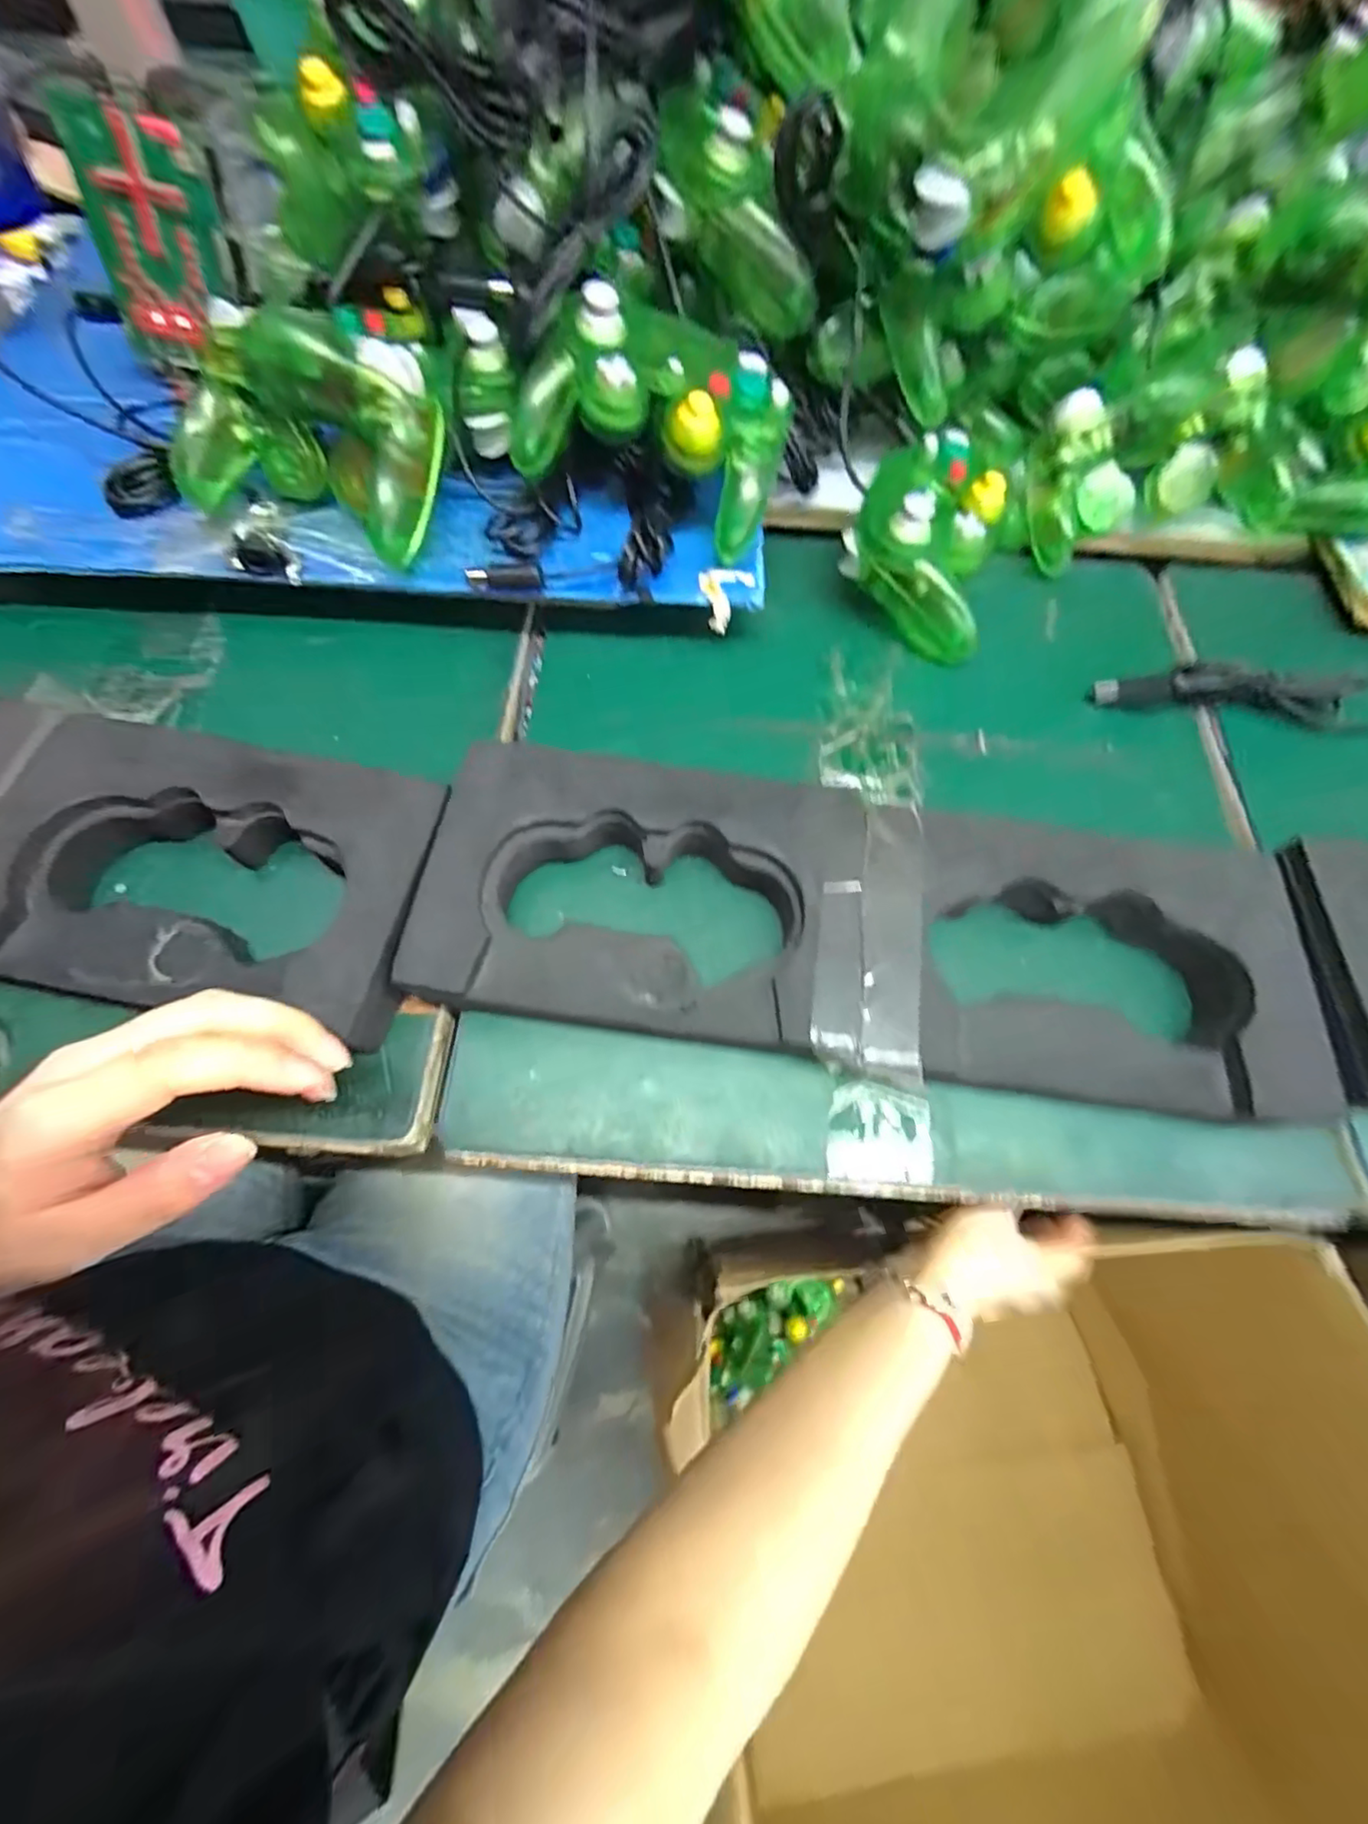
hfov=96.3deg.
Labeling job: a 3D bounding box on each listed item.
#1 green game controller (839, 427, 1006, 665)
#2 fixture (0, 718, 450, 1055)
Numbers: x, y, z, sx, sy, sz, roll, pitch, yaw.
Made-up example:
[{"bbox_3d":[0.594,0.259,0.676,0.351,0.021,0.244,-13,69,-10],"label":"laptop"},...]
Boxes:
[{"bbox_3d":[0.138,-0.223,0.362,0.086,0.051,0.135,11,69,4],"label":"green game controller"},{"bbox_3d":[-0.217,-0.016,0.286,0.195,0.033,0.122,10,69,3],"label":"fixture"}]

